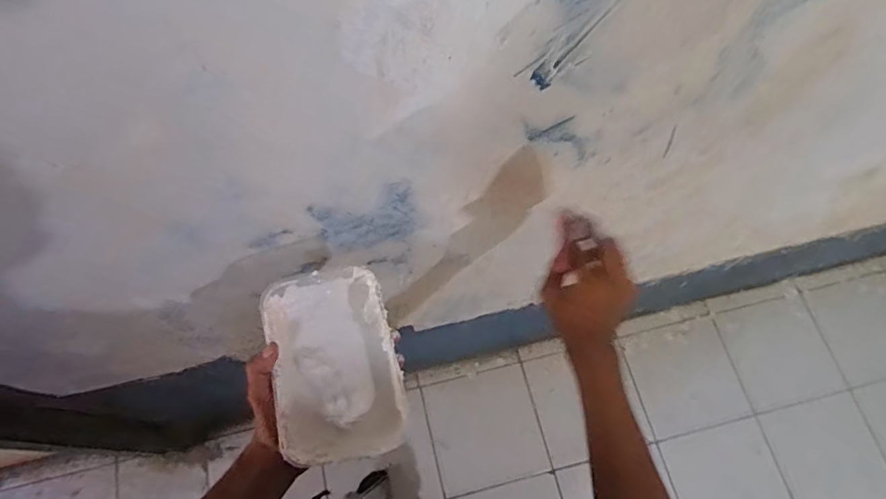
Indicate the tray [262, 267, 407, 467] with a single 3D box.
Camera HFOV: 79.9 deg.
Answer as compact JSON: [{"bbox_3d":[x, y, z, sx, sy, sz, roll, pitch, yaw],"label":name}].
[{"bbox_3d":[-0.102,0.108,0.507,0.112,0.057,0.176,-14,69,-5],"label":"tray"}]

